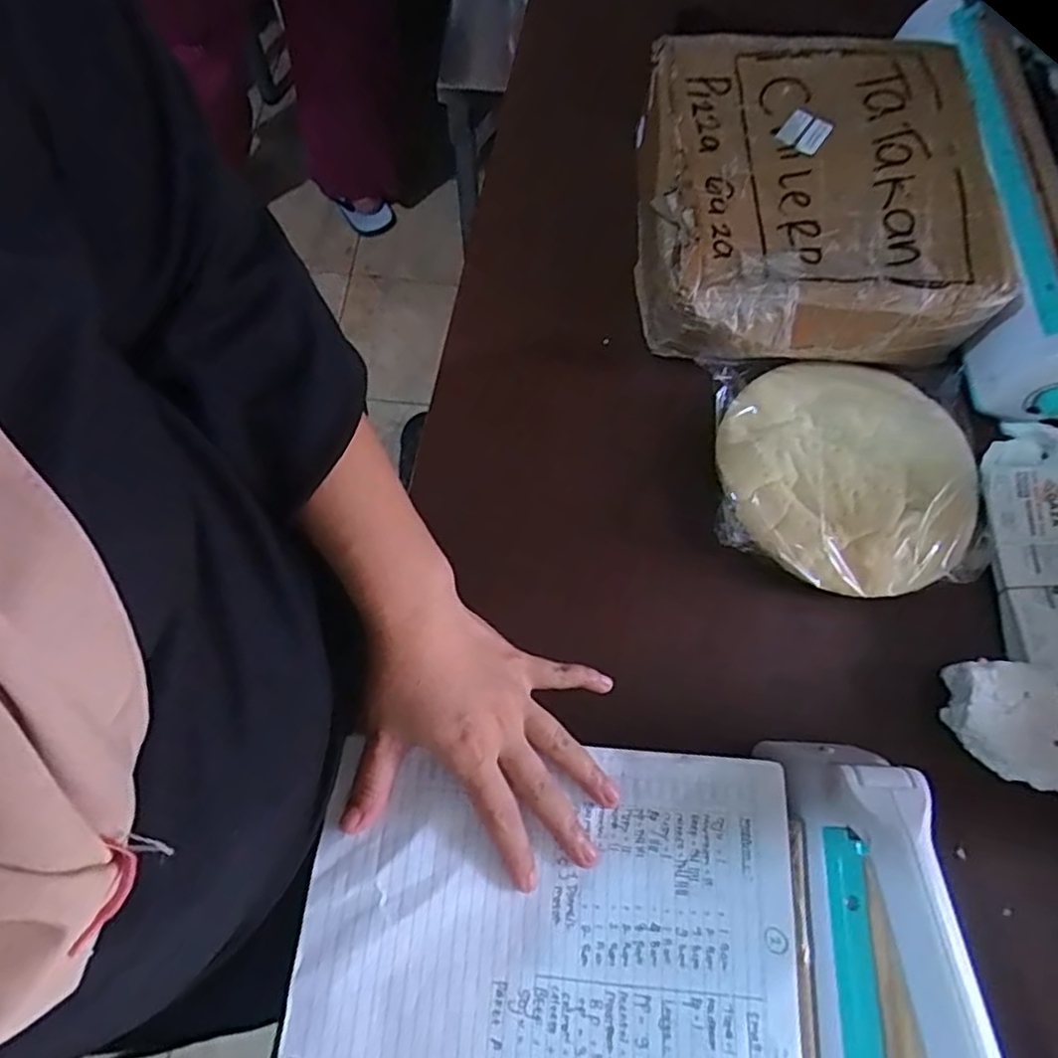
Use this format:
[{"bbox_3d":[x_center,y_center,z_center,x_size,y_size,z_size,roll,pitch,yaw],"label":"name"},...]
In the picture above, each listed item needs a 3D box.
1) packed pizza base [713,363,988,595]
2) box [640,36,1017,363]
[{"bbox_3d":[0.238,-0.046,0.513,0.190,0.014,0.179,6,69,1],"label":"packed pizza base"},{"bbox_3d":[0.218,-0.266,0.550,0.246,0.088,0.262,3,69,0],"label":"box"}]

